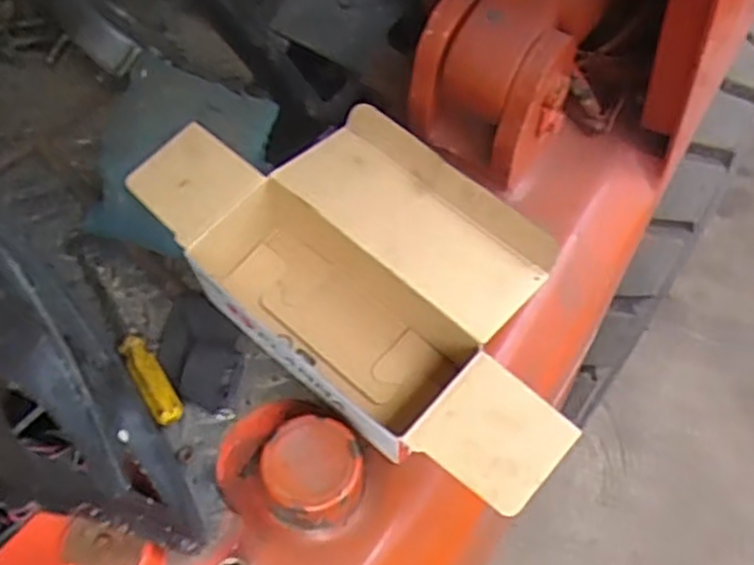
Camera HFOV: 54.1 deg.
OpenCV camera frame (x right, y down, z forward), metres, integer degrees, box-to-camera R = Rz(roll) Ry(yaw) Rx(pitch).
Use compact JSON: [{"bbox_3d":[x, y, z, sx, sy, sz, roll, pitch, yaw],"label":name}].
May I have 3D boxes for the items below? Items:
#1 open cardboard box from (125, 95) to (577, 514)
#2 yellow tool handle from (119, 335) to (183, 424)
[{"bbox_3d":[-0.001,0.001,0.464,0.301,0.083,0.146,37,60,21],"label":"open cardboard box"},{"bbox_3d":[-0.142,0.061,0.463,0.017,0.014,0.067,-28,61,-22],"label":"yellow tool handle"}]

